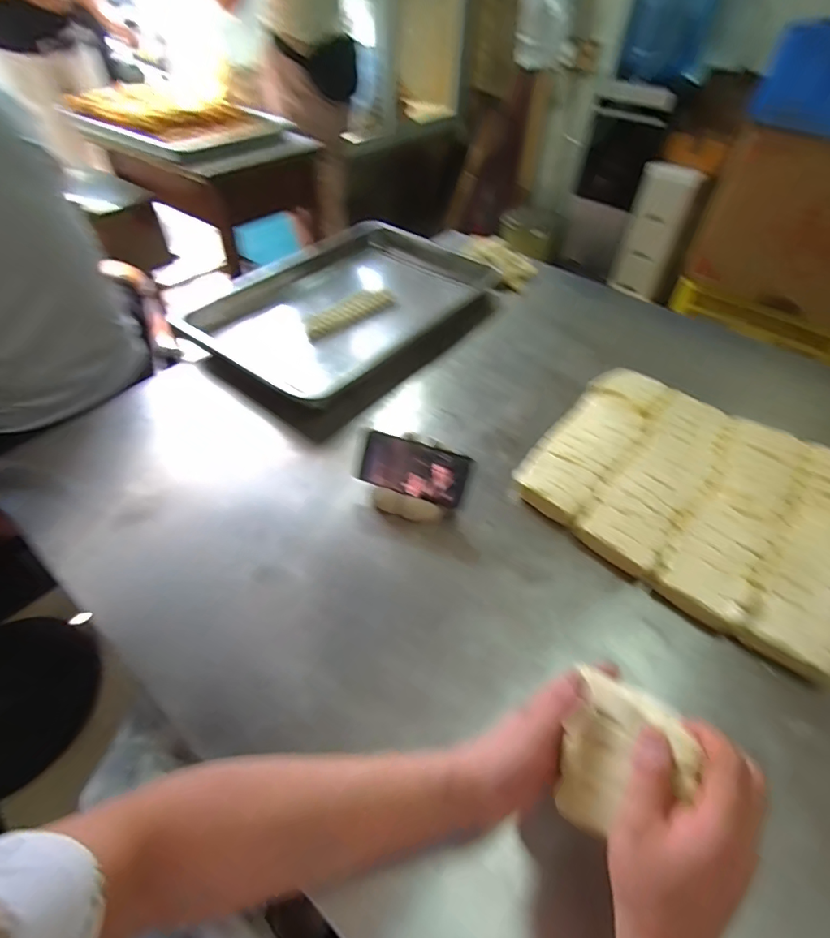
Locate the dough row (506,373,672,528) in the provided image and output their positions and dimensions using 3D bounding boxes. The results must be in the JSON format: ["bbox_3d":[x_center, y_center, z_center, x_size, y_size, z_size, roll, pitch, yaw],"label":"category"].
[{"bbox_3d":[0.288,-0.053,0.765,0.115,0.045,0.350,32,55,24],"label":"dough row"}]

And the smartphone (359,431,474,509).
[{"bbox_3d":[-0.002,0.001,0.681,0.150,0.078,0.014,18,16,11],"label":"smartphone"}]

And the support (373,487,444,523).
[{"bbox_3d":[-0.013,0.054,0.701,0.108,0.024,0.032,18,50,13],"label":"support"}]

